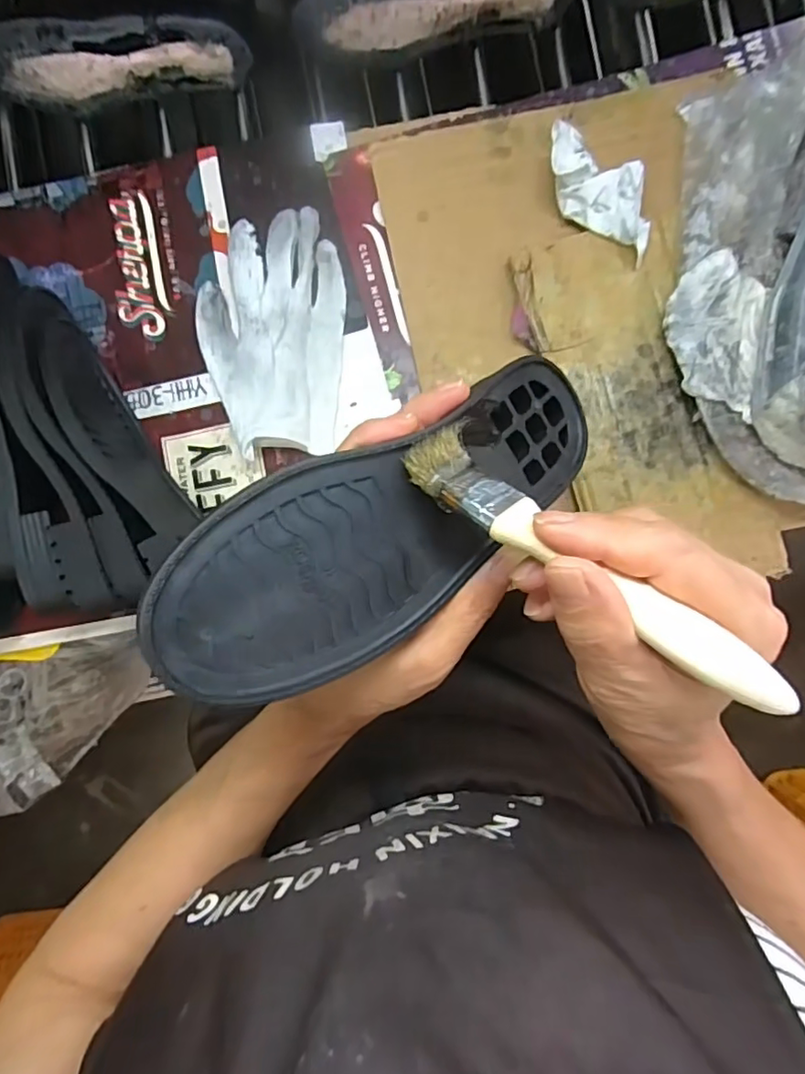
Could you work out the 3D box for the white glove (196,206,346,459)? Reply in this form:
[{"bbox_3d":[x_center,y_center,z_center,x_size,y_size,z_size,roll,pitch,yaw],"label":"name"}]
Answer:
[{"bbox_3d":[-0.090,-0.138,0.405,0.099,0.023,0.162,-5,89,2],"label":"white glove"}]

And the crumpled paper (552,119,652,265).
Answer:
[{"bbox_3d":[0.131,-0.226,0.387,0.090,0.032,0.044,35,90,2],"label":"crumpled paper"}]

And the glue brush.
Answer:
[{"bbox_3d":[0.059,0.007,0.200,0.144,0.014,0.026,38,90,24],"label":"glue brush"}]

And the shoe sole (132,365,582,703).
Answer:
[{"bbox_3d":[0.002,-0.008,0.238,0.209,0.032,0.074,-32,108,-25],"label":"shoe sole"}]

